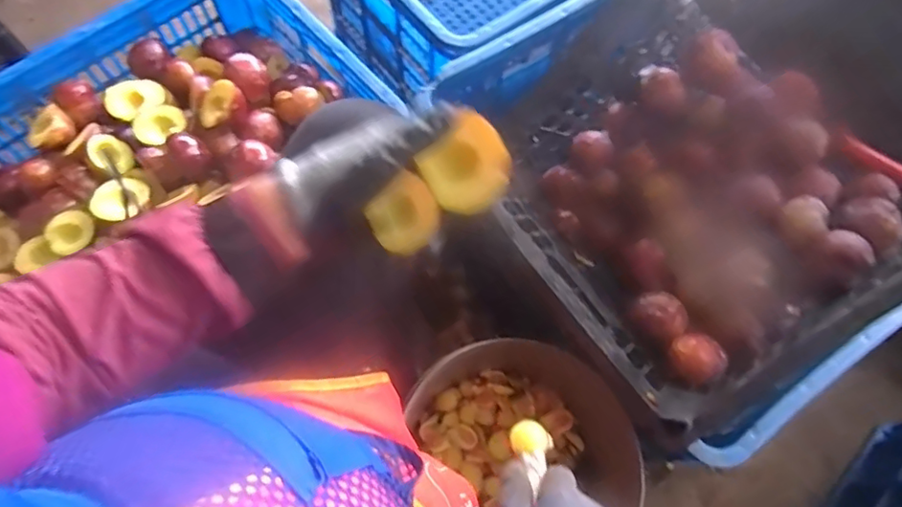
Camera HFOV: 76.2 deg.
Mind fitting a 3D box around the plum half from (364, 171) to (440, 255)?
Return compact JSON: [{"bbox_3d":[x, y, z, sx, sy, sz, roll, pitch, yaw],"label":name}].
[{"bbox_3d":[-0.031,-0.027,0.400,0.045,0.023,0.046,-28,112,3],"label":"plum half"}]

